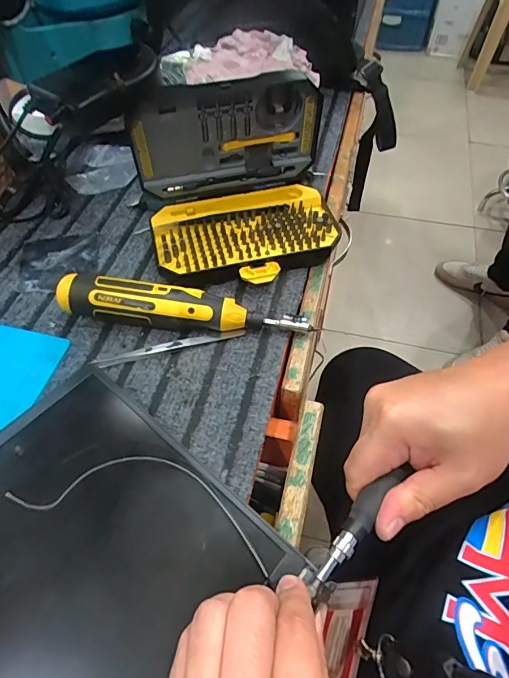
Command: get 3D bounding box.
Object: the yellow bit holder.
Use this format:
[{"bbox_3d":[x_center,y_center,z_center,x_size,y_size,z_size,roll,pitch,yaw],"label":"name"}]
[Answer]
[{"bbox_3d":[-0.009,-0.104,0.435,0.176,0.028,0.125,-12,56,-9],"label":"yellow bit holder"}]

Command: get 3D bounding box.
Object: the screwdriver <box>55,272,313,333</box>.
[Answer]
[{"bbox_3d":[-0.061,-0.025,0.373,0.215,0.041,0.036,4,55,3],"label":"screwdriver"}]

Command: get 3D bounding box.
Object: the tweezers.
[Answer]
[{"bbox_3d":[-0.073,0.007,0.370,0.131,0.009,0.008,-13,56,-9],"label":"tweezers"}]

